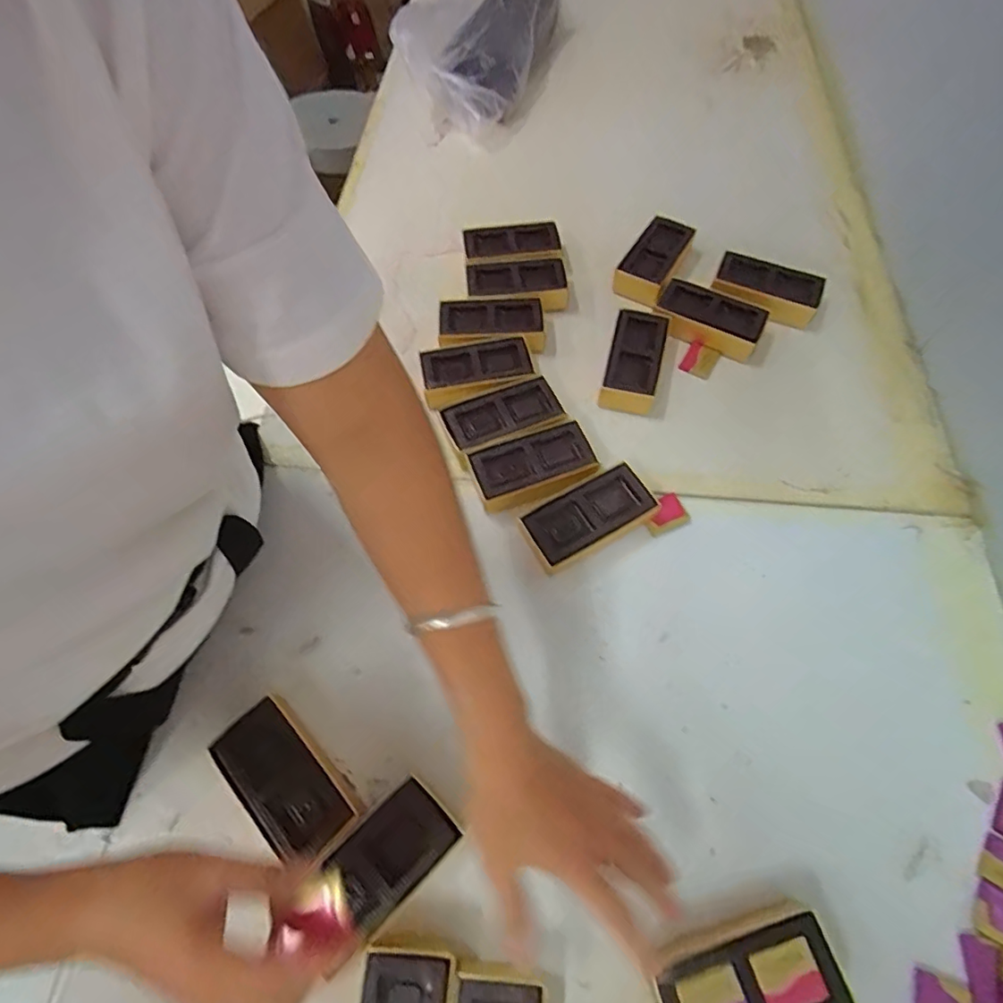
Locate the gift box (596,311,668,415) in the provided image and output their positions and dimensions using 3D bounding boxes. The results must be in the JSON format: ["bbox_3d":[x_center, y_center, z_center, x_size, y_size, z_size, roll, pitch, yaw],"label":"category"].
[{"bbox_3d":[0.139,-0.148,0.558,0.052,0.032,0.117,13,64,9],"label":"gift box"}]

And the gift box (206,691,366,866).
[{"bbox_3d":[-0.156,0.206,0.390,0.057,0.037,0.111,-42,69,-17],"label":"gift box"}]

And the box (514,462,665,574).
[{"bbox_3d":[0.078,0.017,0.479,0.114,0.033,0.060,-27,65,-11],"label":"box"}]

